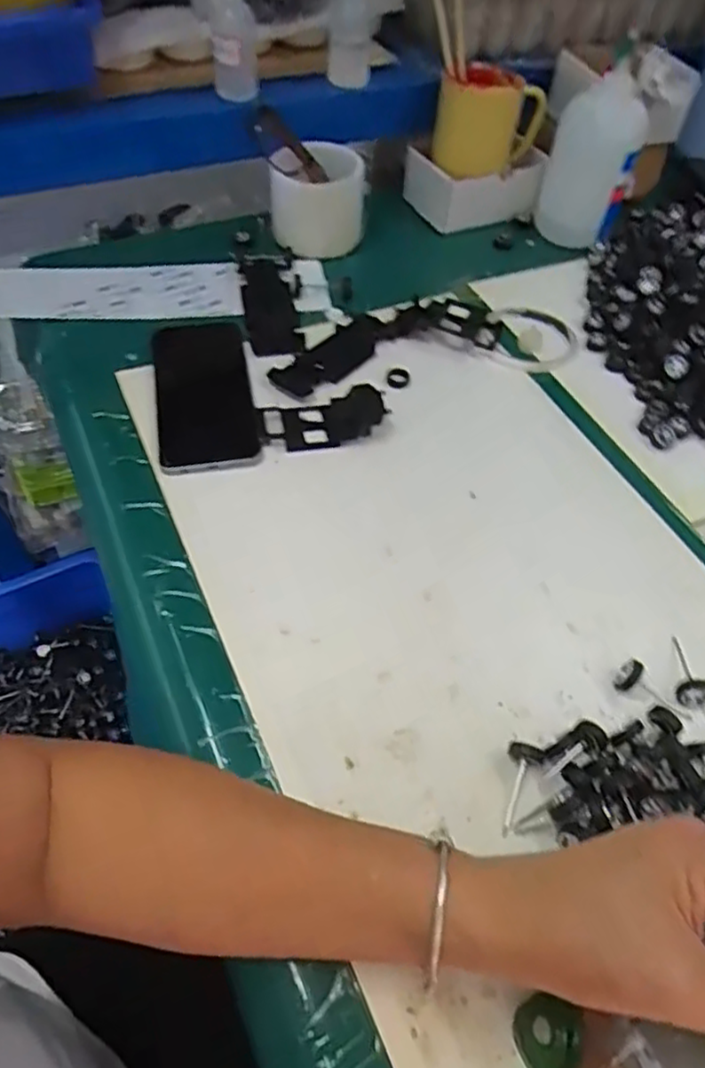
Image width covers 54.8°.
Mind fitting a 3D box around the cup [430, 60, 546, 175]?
[{"bbox_3d":[0.139,-0.419,0.691,0.099,0.080,0.098,2,53,-2],"label":"cup"}]

